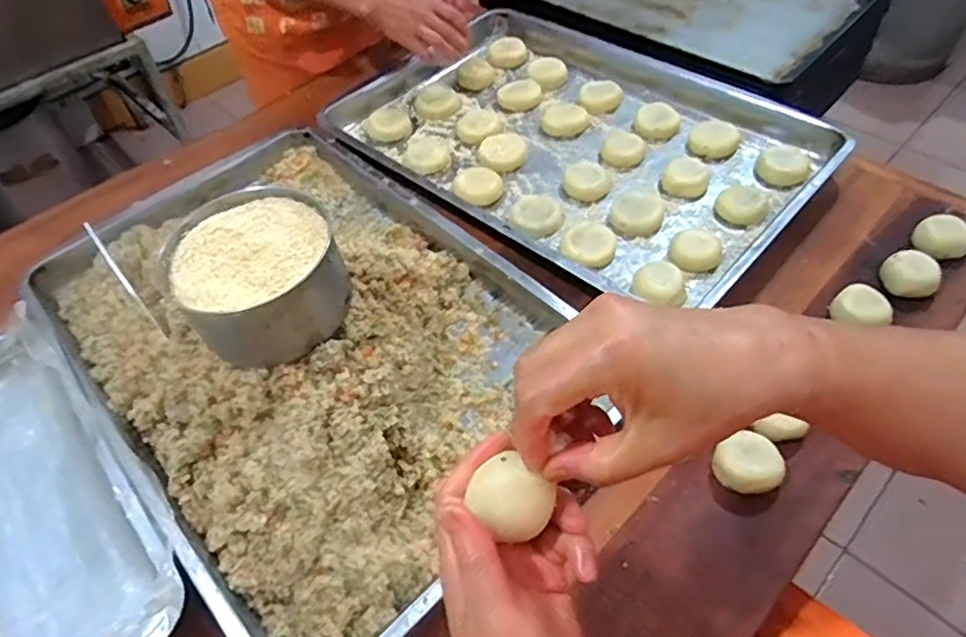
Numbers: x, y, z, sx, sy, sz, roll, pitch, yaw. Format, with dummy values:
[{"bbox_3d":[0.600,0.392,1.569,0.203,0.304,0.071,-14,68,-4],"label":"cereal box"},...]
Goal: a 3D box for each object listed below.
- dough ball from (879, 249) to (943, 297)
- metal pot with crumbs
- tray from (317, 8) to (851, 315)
[{"bbox_3d":[0.445,-0.047,0.650,0.052,0.030,0.048,-2,51,3],"label":"dough ball"},{"bbox_3d":[-0.188,-0.035,0.530,0.134,0.072,0.136,-2,51,3],"label":"metal pot with crumbs"},{"bbox_3d":[0.110,-0.256,0.835,0.618,0.054,0.426,35,61,28],"label":"tray"}]

